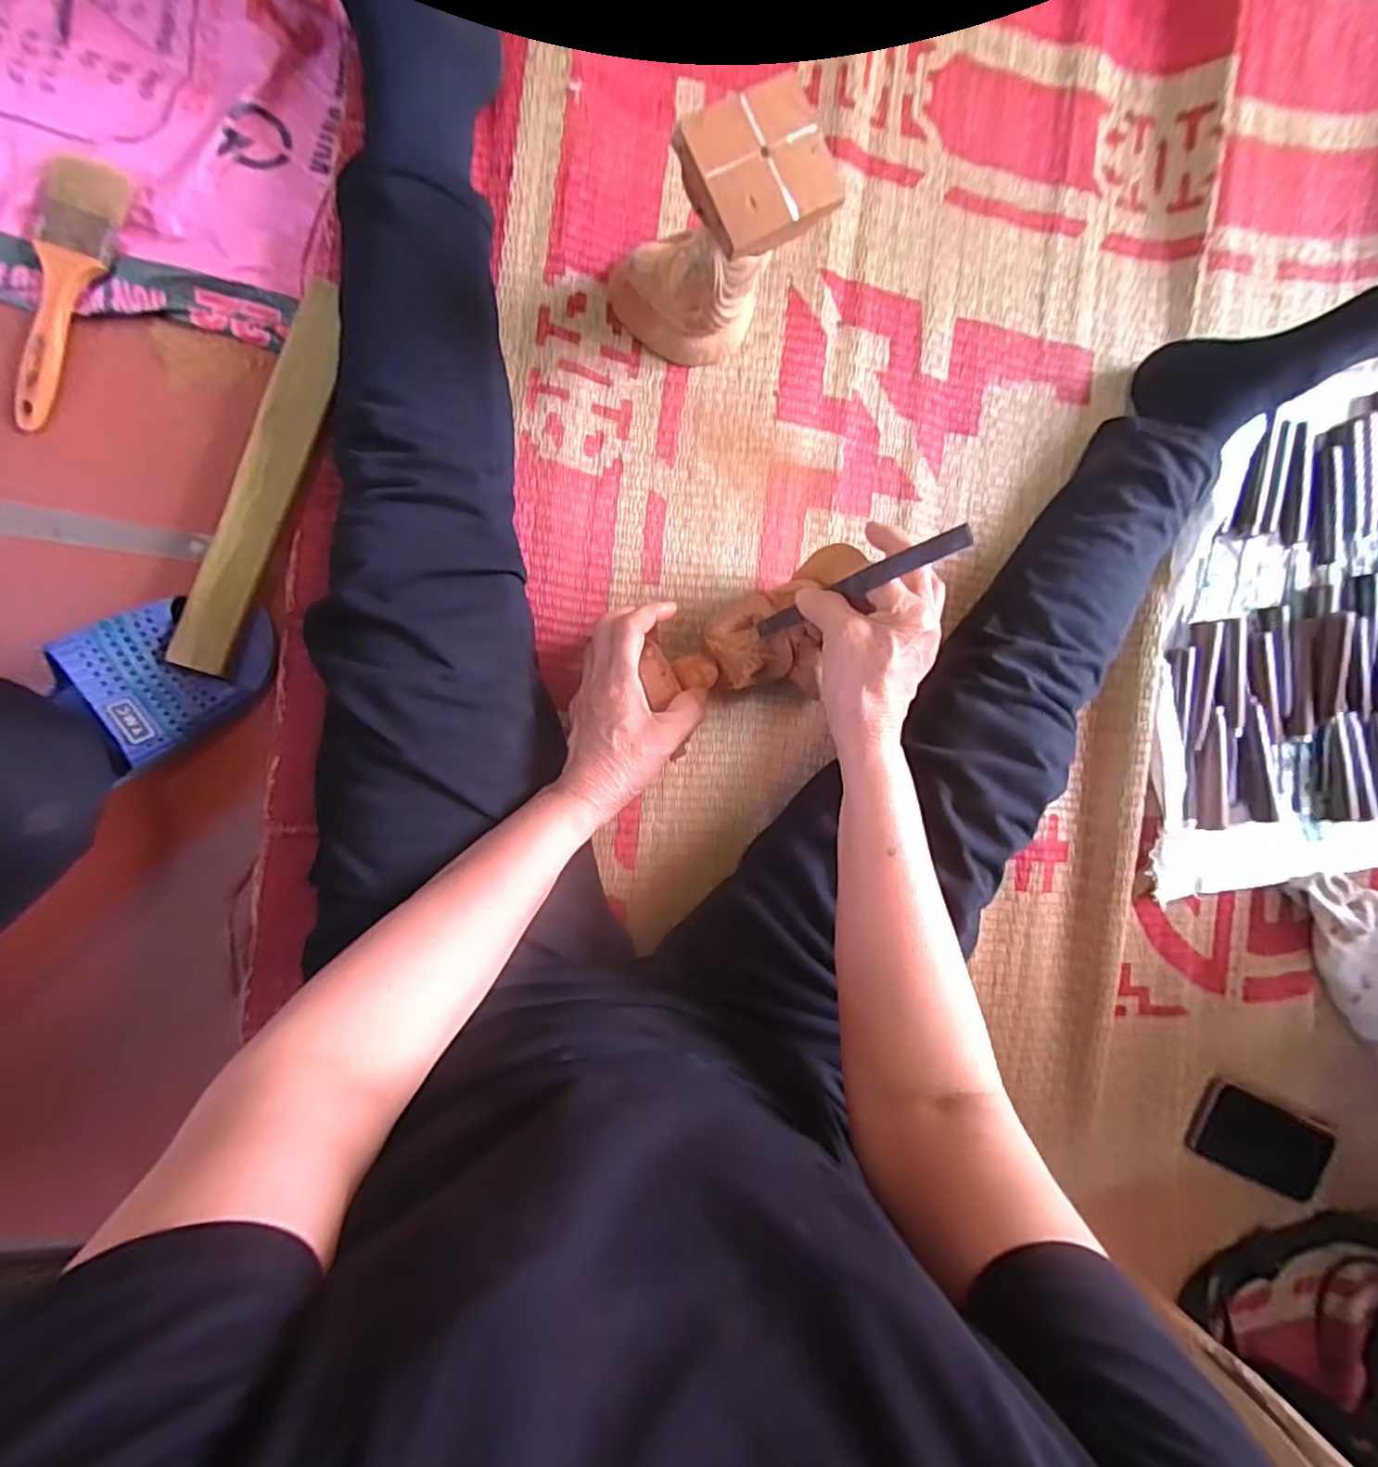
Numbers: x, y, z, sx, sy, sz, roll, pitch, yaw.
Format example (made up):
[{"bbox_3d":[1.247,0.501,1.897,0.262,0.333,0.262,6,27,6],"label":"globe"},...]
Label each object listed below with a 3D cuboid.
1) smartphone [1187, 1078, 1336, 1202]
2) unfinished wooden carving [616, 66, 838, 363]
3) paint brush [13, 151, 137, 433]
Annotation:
[{"bbox_3d":[0.569,0.405,0.630,0.166,0.010,0.080,24,89,-10],"label":"smartphone"},{"bbox_3d":[0.015,-0.325,0.432,0.100,0.176,0.092,-31,97,-6],"label":"unfinished wooden carving"},{"bbox_3d":[-0.429,-0.299,0.430,0.050,0.010,0.180,19,90,-10],"label":"paint brush"}]

